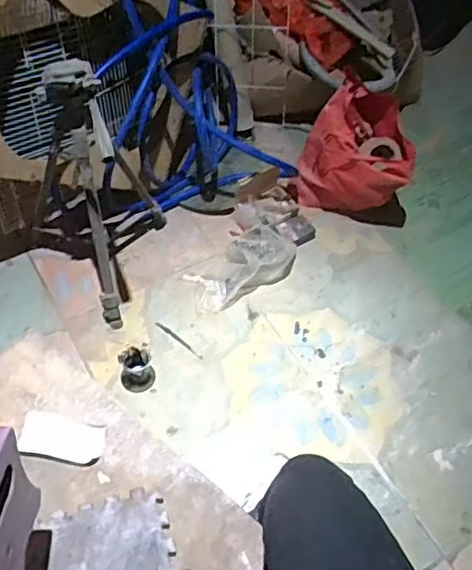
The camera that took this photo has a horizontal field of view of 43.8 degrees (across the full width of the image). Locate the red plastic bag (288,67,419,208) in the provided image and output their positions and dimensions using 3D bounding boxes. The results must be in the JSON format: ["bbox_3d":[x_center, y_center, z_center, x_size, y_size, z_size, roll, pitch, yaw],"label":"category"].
[{"bbox_3d":[0.288,-0.337,1.454,0.246,0.290,0.253,9,54,1],"label":"red plastic bag"}]

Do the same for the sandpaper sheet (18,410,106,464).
[{"bbox_3d":[-0.213,0.187,0.721,0.099,0.007,0.052,10,54,2],"label":"sandpaper sheet"}]

